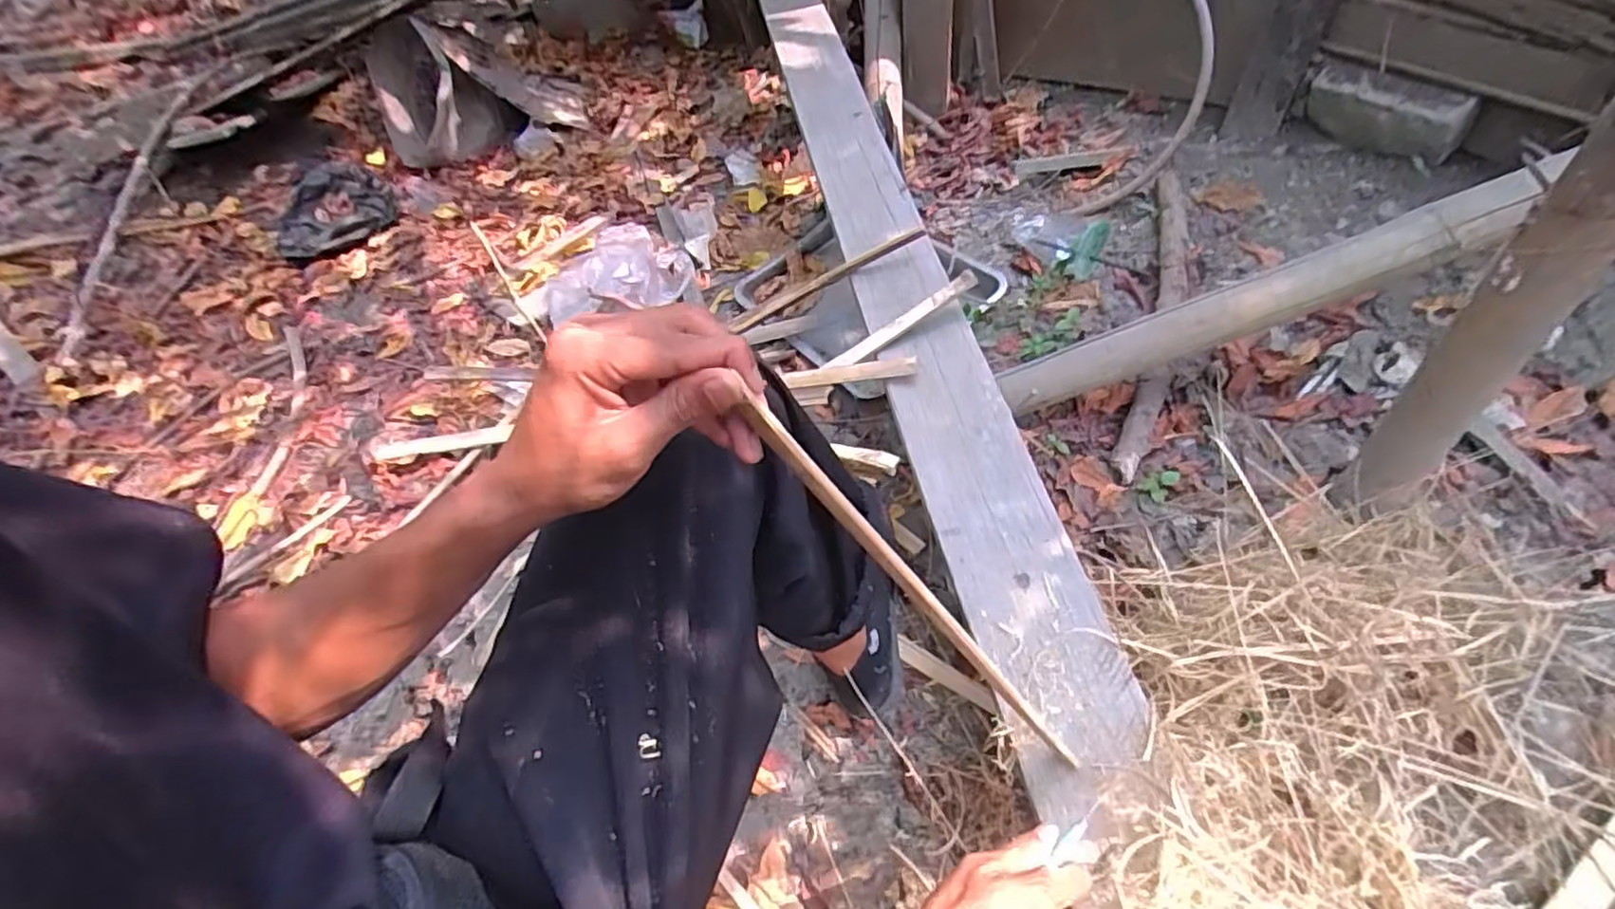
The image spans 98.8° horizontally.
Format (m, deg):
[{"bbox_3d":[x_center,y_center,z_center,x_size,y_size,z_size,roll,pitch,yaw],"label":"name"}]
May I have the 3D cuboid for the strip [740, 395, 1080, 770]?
[{"bbox_3d":[0.082,0.100,0.396,0.015,0.385,0.008,-15,42,33],"label":"strip"}]

